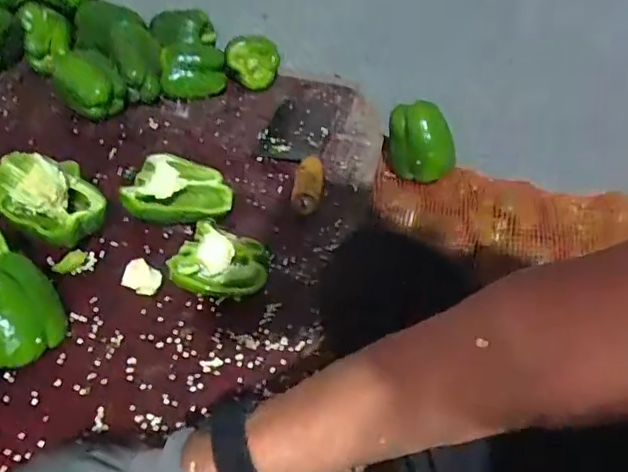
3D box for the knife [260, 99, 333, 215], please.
[{"bbox_3d":[-0.024,-0.104,0.699,0.080,0.033,0.218,6,41,1],"label":"knife"}]

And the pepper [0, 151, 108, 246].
[{"bbox_3d":[-0.255,-0.033,0.564,0.084,0.070,0.098,-27,50,-32],"label":"pepper"}]

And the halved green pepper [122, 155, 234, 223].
[{"bbox_3d":[-0.137,-0.043,0.602,0.104,0.047,0.077,7,41,2],"label":"halved green pepper"}]

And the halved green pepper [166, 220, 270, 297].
[{"bbox_3d":[-0.085,0.025,0.535,0.083,0.044,0.064,9,41,4],"label":"halved green pepper"}]

